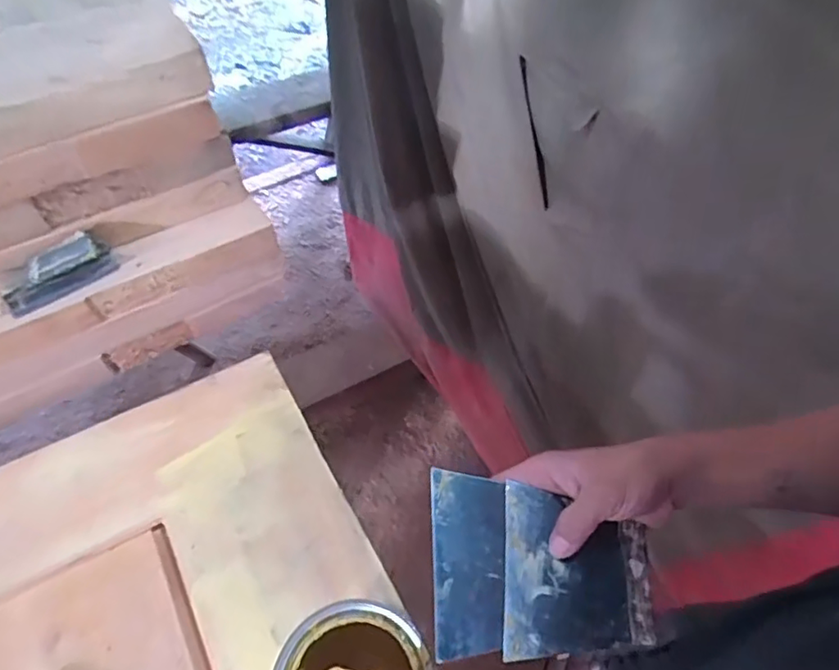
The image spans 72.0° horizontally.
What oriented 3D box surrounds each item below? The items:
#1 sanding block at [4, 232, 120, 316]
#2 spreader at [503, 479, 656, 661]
[{"bbox_3d":[-0.371,-0.063,0.592,0.111,0.042,0.033,-33,61,-23],"label":"sanding block"},{"bbox_3d":[0.106,0.160,0.386,0.098,0.004,0.101,9,60,-4],"label":"spreader"}]

